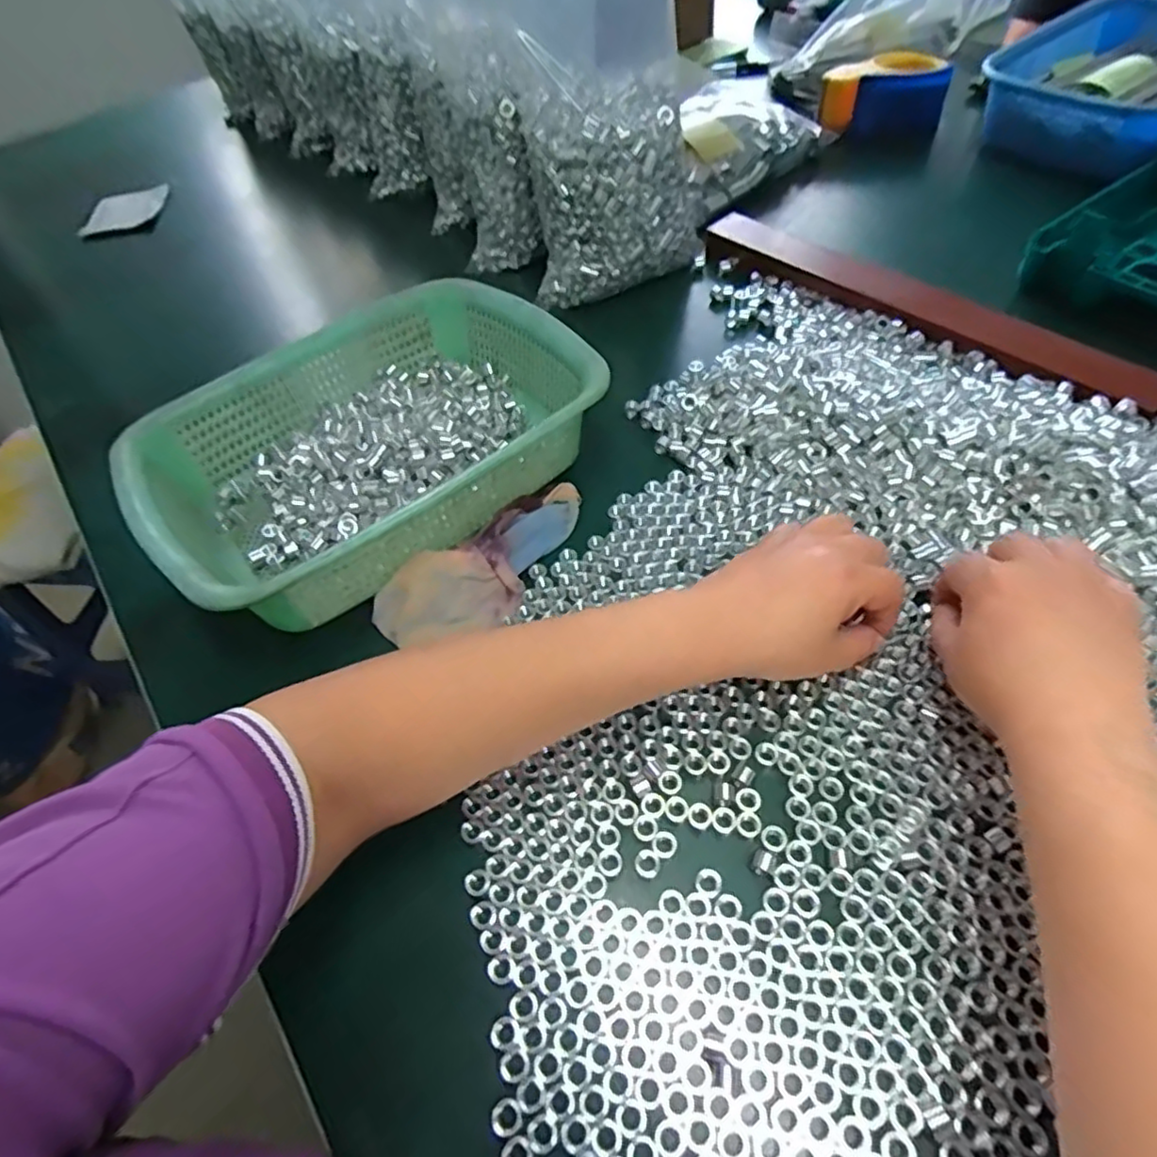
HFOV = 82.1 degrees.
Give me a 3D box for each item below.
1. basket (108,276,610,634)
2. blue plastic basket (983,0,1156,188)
[{"bbox_3d":[-0.144,-0.094,0.469,0.293,0.078,0.221,-36,58,-17],"label":"basket"},{"bbox_3d":[0.554,-0.513,0.688,0.277,0.076,0.214,-35,58,-17],"label":"blue plastic basket"}]

